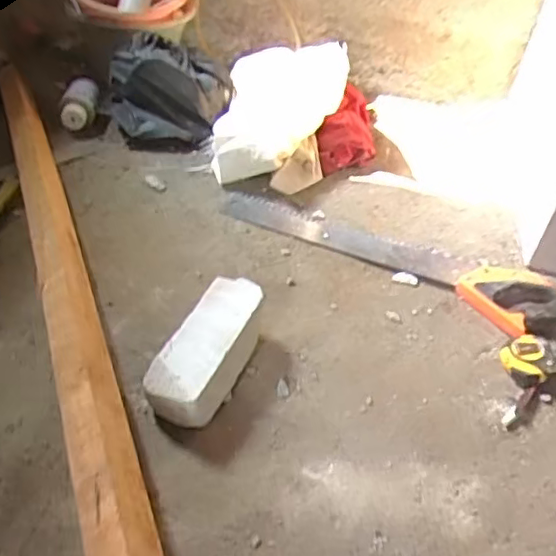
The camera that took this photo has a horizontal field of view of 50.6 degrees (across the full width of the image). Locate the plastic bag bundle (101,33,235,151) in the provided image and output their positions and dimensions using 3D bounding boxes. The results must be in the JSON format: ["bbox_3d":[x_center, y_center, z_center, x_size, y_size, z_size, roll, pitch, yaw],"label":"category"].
[{"bbox_3d":[-0.206,-0.346,1.103,0.231,0.128,0.191,-2,41,-12],"label":"plastic bag bundle"}]

